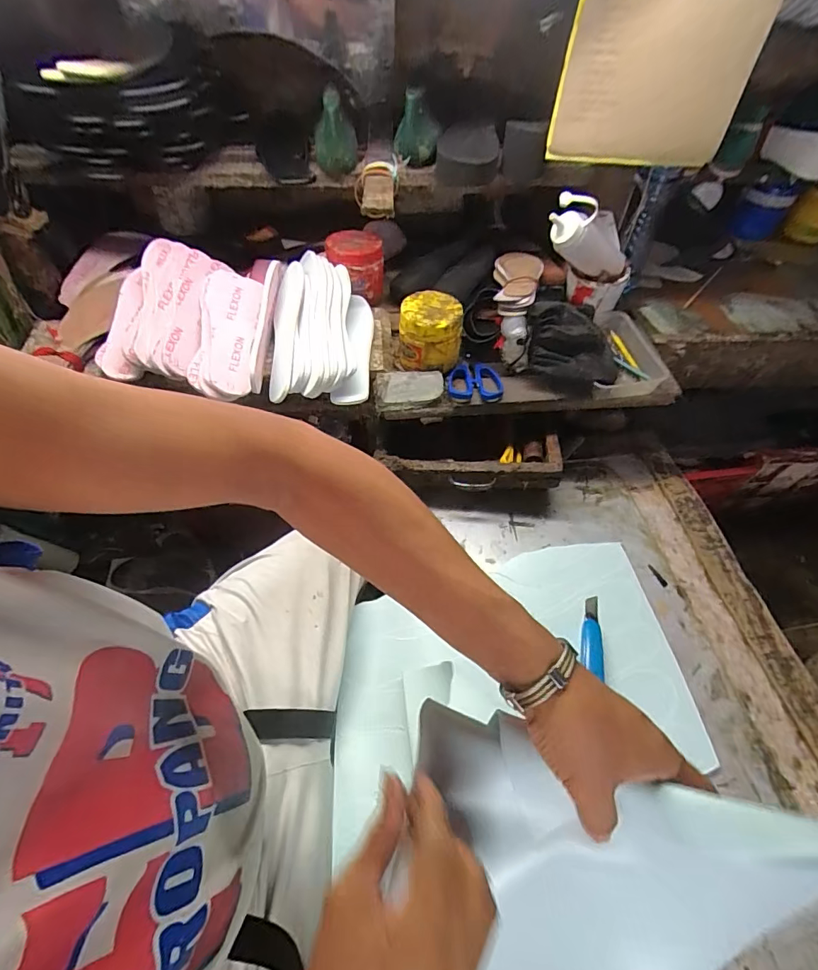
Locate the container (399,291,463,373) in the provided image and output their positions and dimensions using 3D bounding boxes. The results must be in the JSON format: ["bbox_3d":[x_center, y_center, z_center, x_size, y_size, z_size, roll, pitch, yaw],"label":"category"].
[{"bbox_3d":[0.032,-0.244,0.701,0.098,0.081,0.094,1,54,-2],"label":"container"}]

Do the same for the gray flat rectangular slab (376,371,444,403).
[{"bbox_3d":[0.000,-0.152,0.695,0.101,0.026,0.051,-6,78,-2],"label":"gray flat rectangular slab"}]

